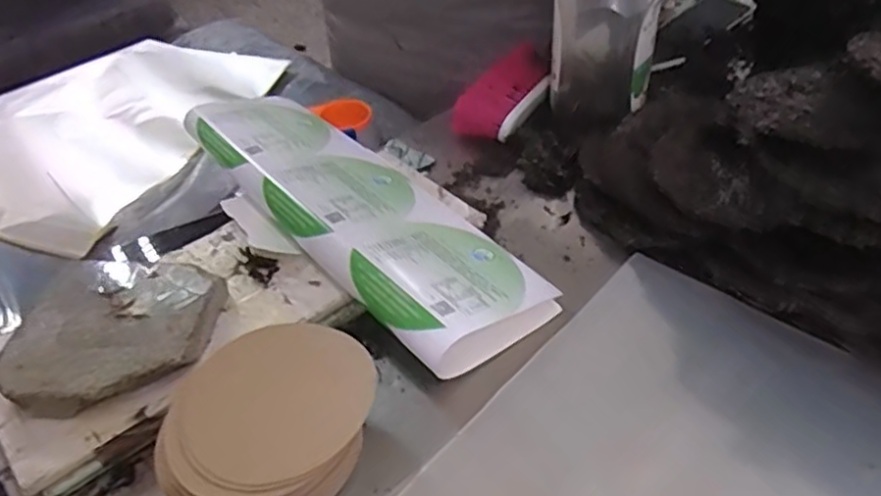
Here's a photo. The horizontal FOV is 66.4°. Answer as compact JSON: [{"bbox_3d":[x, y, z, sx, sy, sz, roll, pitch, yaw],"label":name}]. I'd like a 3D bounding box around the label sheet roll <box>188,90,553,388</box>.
[{"bbox_3d":[-0.097,-0.050,0.700,0.157,0.059,0.479,-30,48,-25],"label":"label sheet roll"}]

